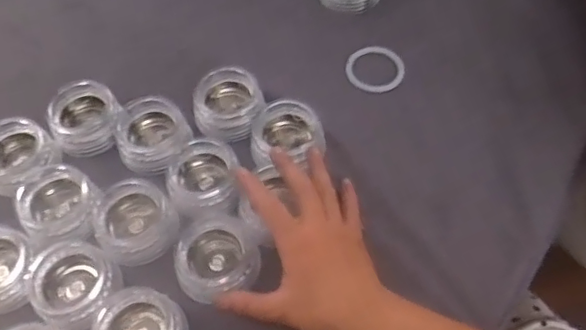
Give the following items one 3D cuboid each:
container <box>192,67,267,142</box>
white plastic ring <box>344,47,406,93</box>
[{"bbox_3d":[-0.057,-0.051,0.508,0.062,0.045,0.058,-1,60,2],"label":"container"},{"bbox_3d":[0.079,-0.092,0.545,0.056,0.006,0.051,-1,60,2],"label":"white plastic ring"}]

